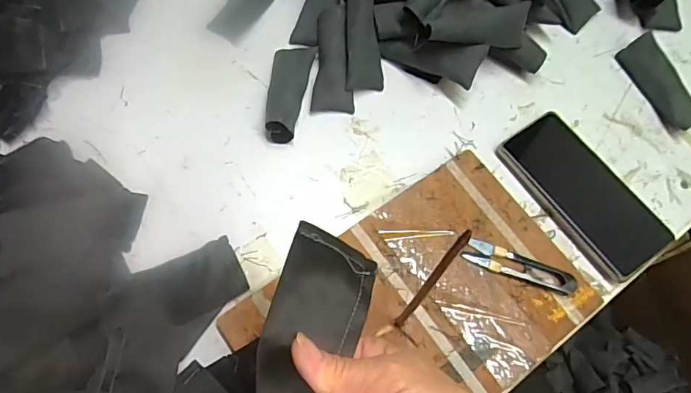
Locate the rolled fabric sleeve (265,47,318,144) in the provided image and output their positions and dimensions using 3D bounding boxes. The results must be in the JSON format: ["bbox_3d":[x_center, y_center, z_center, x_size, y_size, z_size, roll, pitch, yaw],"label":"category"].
[{"bbox_3d":[-0.059,-0.103,0.465,0.039,0.026,0.103,11,67,3],"label":"rolled fabric sleeve"}]

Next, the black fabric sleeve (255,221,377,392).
[{"bbox_3d":[-0.014,0.066,0.249,0.053,0.012,0.106,29,46,-17],"label":"black fabric sleeve"}]

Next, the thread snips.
[{"bbox_3d":[0.149,0.060,0.413,0.093,0.006,0.022,20,68,7],"label":"thread snips"}]

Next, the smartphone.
[{"bbox_3d":[0.218,-0.006,0.443,0.078,0.009,0.156,-33,71,-14],"label":"smartphone"}]

